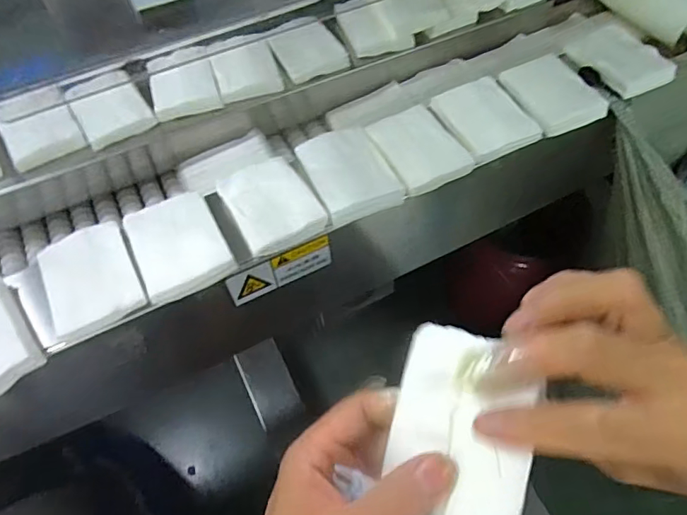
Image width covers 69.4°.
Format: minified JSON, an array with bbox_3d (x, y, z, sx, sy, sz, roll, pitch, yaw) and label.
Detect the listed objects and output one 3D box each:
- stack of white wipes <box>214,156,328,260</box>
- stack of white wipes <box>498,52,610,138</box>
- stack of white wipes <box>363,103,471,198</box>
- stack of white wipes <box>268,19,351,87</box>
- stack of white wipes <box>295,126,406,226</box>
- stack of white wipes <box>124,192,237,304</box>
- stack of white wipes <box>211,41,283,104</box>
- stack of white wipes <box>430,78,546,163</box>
[{"bbox_3d":[-0.069,-0.052,0.467,0.072,0.023,0.091,-25,60,-14],"label":"stack of white wipes"},{"bbox_3d":[0.221,-0.178,0.531,0.075,0.015,0.105,-17,58,-9],"label":"stack of white wipes"},{"bbox_3d":[0.075,-0.110,0.494,0.075,0.010,0.101,-22,59,-12],"label":"stack of white wipes"},{"bbox_3d":[-0.042,-0.245,0.595,0.076,0.014,0.085,-25,60,-14],"label":"stack of white wipes"},{"bbox_3d":[0.005,-0.085,0.485,0.076,0.018,0.101,-20,59,-11],"label":"stack of white wipes"},{"bbox_3d":[-0.150,-0.015,0.447,0.075,0.012,0.101,-26,60,-14],"label":"stack of white wipes"},{"bbox_3d":[-0.114,-0.217,0.582,0.071,0.018,0.075,-17,58,-9],"label":"stack of white wipes"},{"bbox_3d":[0.146,-0.148,0.512,0.080,0.016,0.105,-21,59,-11],"label":"stack of white wipes"}]

